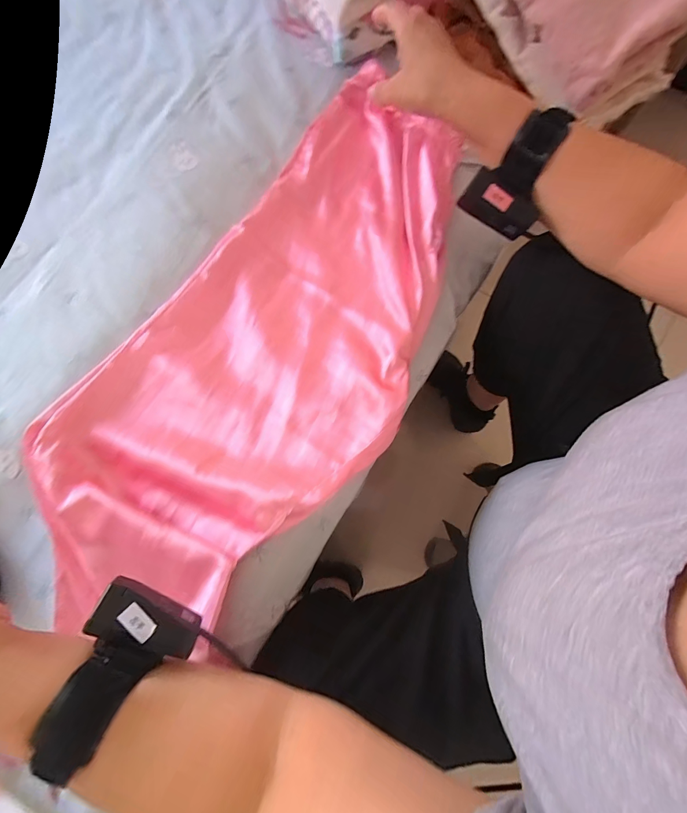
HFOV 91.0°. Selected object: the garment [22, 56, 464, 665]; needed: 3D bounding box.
[{"bbox_3d":[-0.060,-0.075,0.358,0.273,0.032,0.593,32,81,6],"label":"garment"}]

